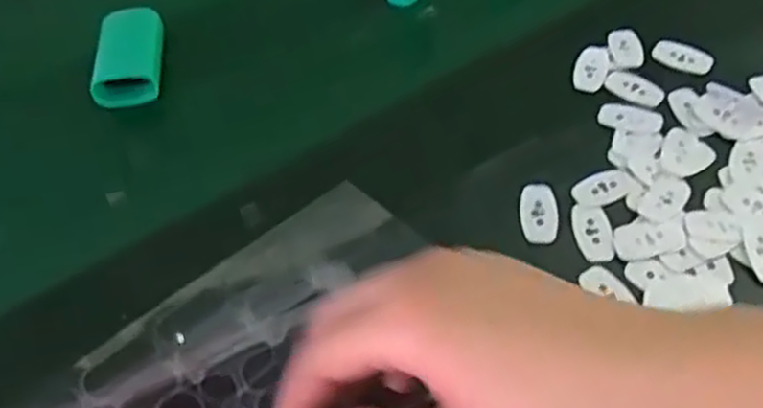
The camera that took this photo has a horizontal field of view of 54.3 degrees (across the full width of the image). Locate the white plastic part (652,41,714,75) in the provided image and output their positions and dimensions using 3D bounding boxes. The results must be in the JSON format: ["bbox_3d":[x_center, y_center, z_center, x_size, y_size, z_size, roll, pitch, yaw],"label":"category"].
[{"bbox_3d":[0.165,-0.080,0.407,0.032,0.004,0.016,20,56,20],"label":"white plastic part"}]

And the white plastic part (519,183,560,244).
[{"bbox_3d":[0.074,0.004,0.349,0.017,0.005,0.031,-3,51,4],"label":"white plastic part"}]

